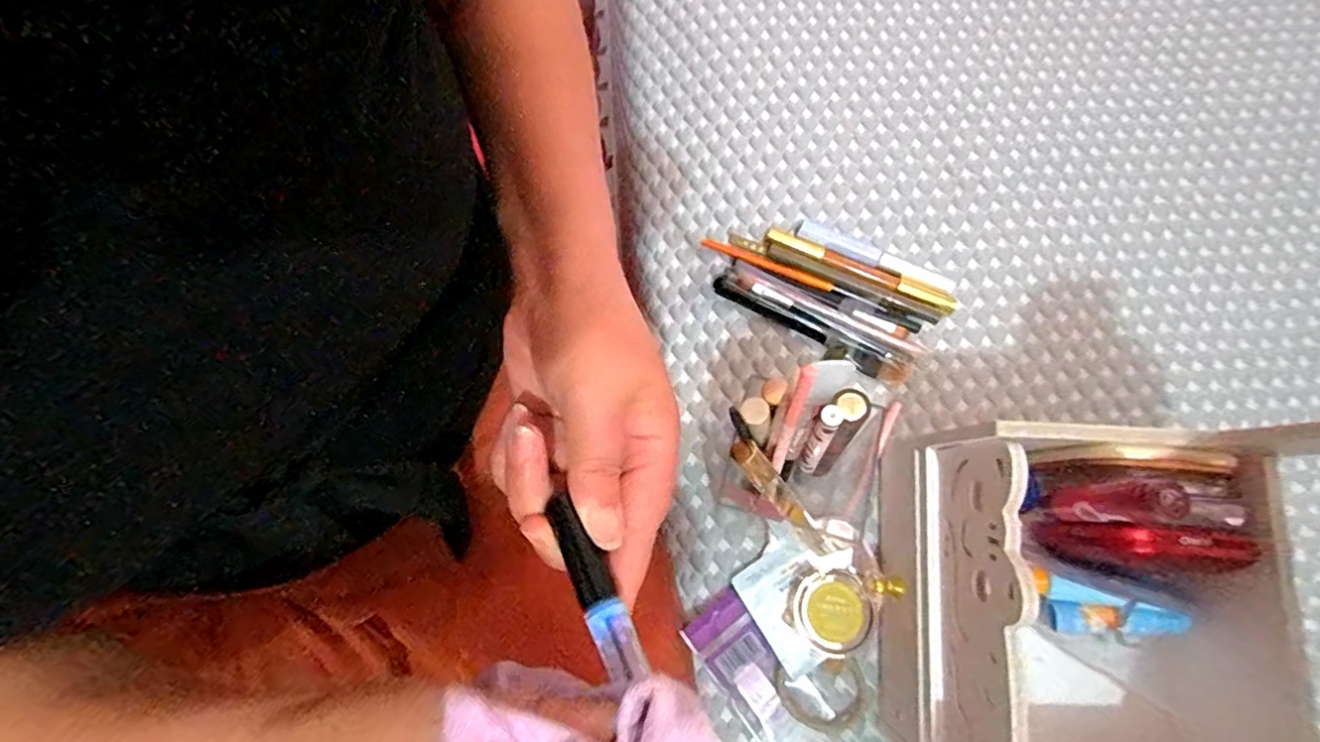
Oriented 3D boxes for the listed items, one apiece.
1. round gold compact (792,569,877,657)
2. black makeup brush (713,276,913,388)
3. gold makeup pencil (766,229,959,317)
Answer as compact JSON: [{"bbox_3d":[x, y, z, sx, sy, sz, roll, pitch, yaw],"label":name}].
[{"bbox_3d":[0.104,0.145,0.363,0.047,0.015,0.047,-1,75,4],"label":"round gold compact"},{"bbox_3d":[0.104,-0.027,0.418,0.145,0.017,0.014,26,77,5],"label":"black makeup brush"},{"bbox_3d":[0.143,-0.071,0.425,0.139,0.011,0.015,24,77,4],"label":"gold makeup pencil"}]

